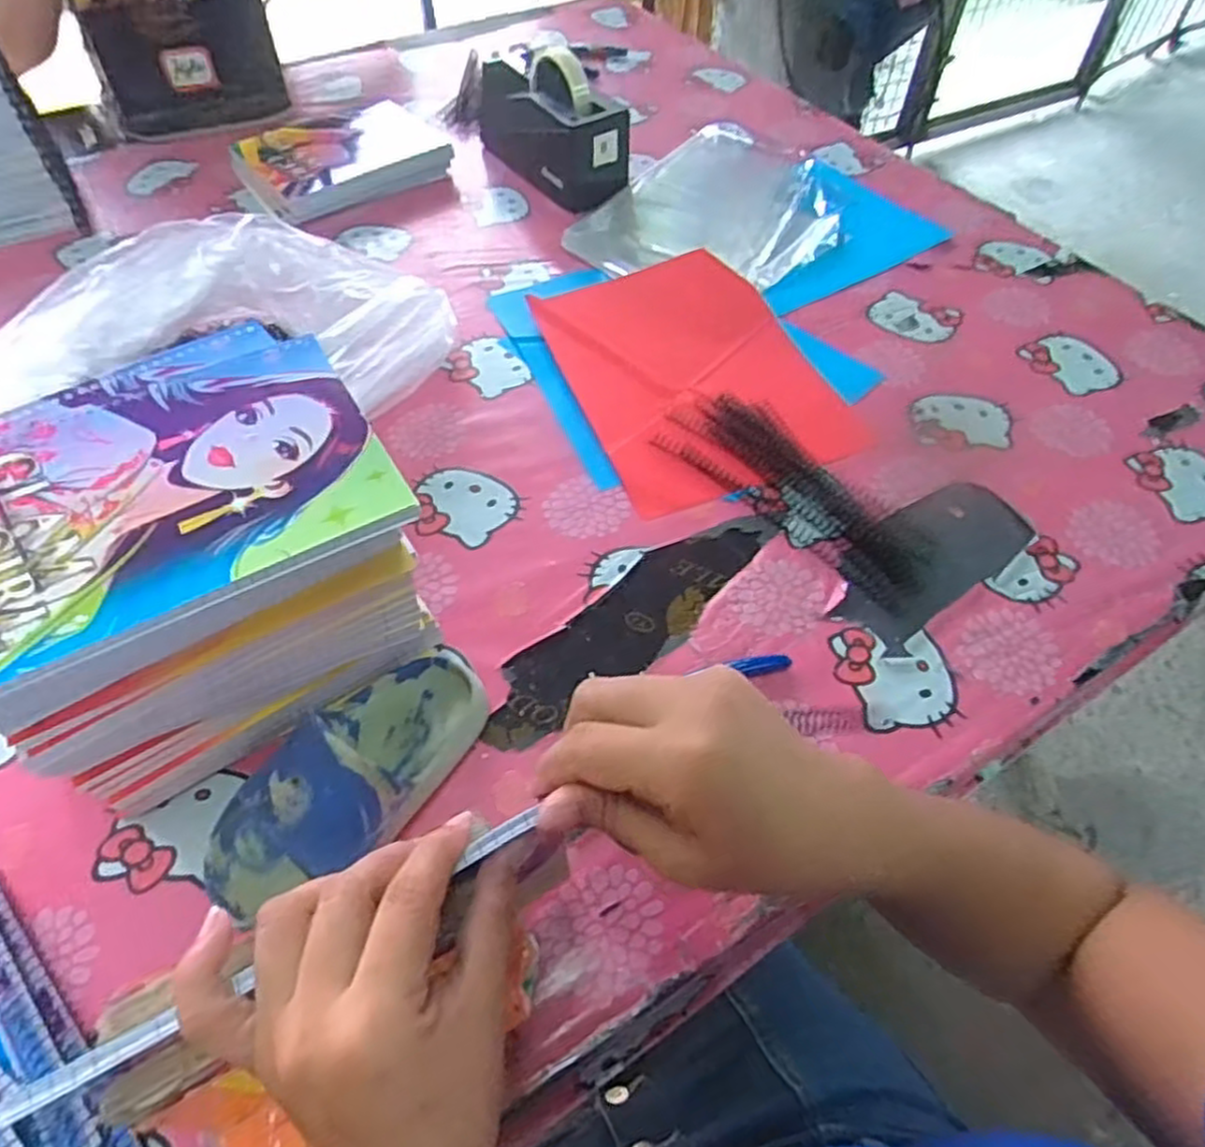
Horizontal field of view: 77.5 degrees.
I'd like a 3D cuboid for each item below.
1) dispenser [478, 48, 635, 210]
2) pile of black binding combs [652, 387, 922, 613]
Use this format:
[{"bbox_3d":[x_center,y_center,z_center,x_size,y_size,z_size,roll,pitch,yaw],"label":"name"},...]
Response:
[{"bbox_3d":[-0.068,-0.511,0.842,0.086,0.114,0.232,-28,58,-19],"label":"dispenser"},{"bbox_3d":[0.155,-0.071,0.587,0.093,0.014,0.235,-38,62,-24],"label":"pile of black binding combs"}]

